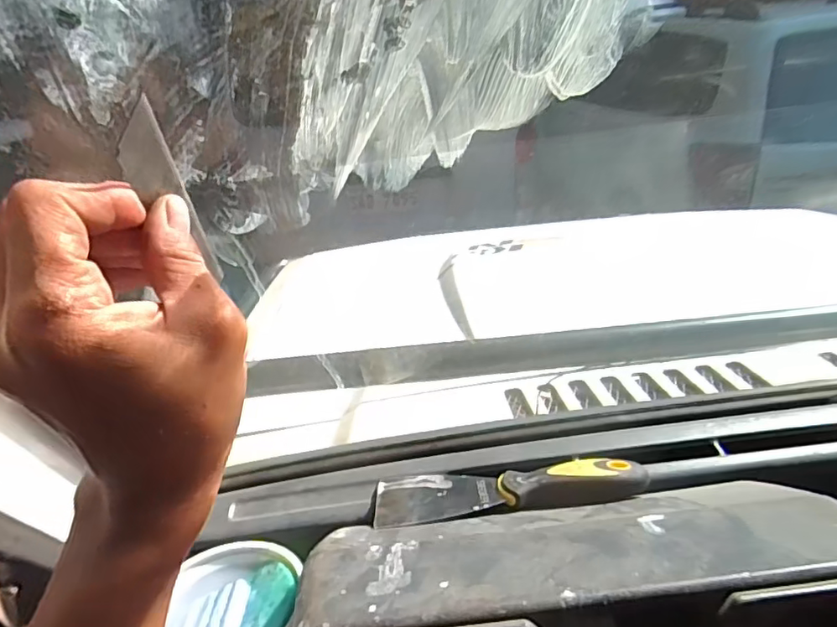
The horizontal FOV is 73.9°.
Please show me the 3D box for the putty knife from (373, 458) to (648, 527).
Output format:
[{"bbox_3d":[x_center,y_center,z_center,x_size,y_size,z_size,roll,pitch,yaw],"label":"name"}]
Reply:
[{"bbox_3d":[0.067,0.129,0.427,0.198,0.020,0.058,-7,27,-5],"label":"putty knife"}]

